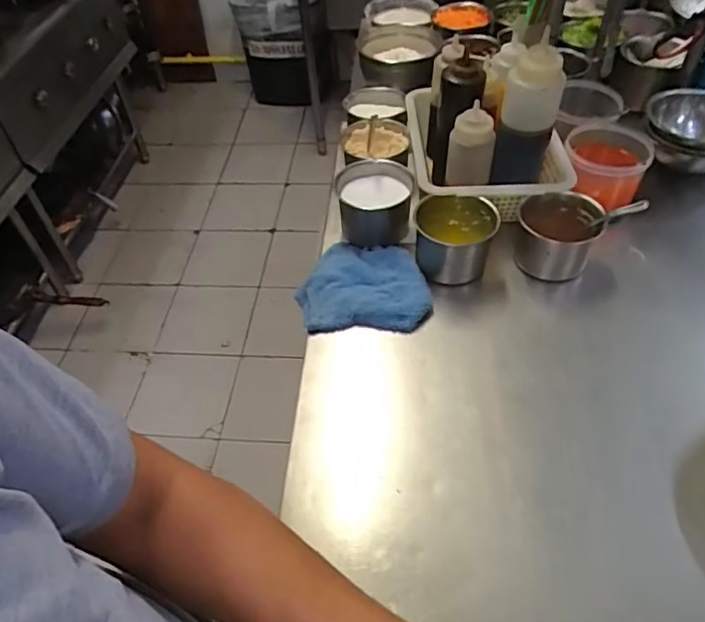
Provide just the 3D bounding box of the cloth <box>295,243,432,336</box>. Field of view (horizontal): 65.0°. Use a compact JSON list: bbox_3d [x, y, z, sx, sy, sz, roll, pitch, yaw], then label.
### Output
[{"bbox_3d":[0.017,-0.040,0.808,0.184,0.025,0.163,-1,49,5],"label":"cloth"}]

